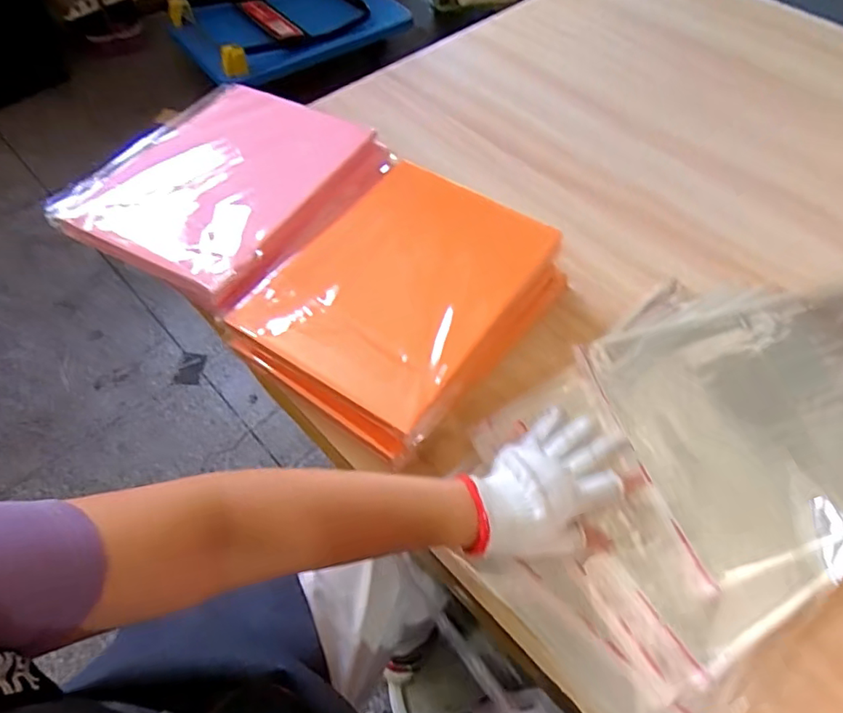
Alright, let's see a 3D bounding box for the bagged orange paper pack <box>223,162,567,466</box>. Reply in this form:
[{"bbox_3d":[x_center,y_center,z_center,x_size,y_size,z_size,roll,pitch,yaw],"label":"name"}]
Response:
[{"bbox_3d":[-0.016,-0.058,0.600,0.230,0.093,0.302,32,61,19],"label":"bagged orange paper pack"}]

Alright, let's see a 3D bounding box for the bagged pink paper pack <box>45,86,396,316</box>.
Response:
[{"bbox_3d":[-0.216,-0.203,0.630,0.248,0.042,0.310,29,60,17],"label":"bagged pink paper pack"}]

